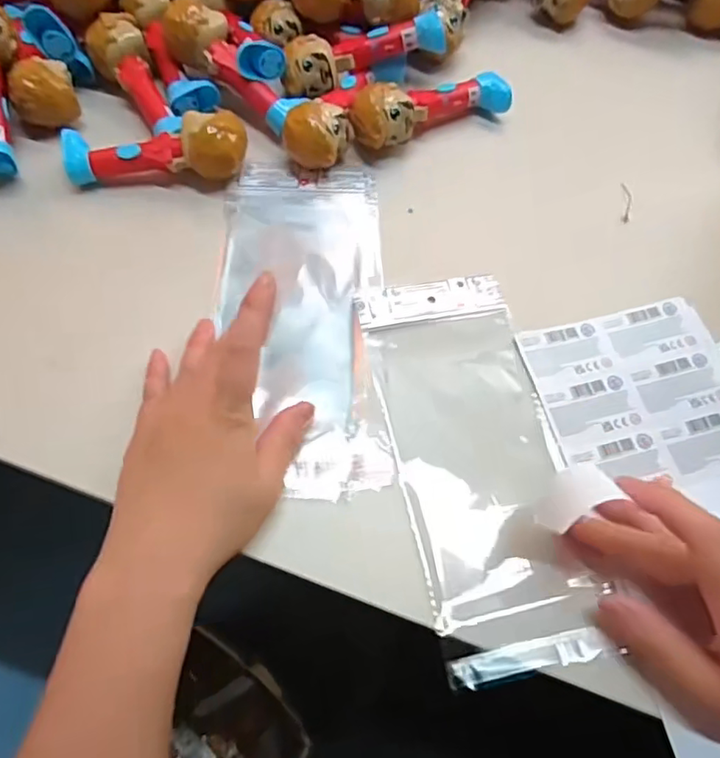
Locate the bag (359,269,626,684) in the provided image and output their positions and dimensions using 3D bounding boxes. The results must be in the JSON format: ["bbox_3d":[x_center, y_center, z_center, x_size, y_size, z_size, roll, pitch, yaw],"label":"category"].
[{"bbox_3d":[0.067,0.042,0.345,0.094,0.009,0.235,-9,65,-4],"label":"bag"}]

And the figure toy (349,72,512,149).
[{"bbox_3d":[0.055,-0.206,0.439,0.126,0.039,0.033,-21,67,-12],"label":"figure toy"}]

